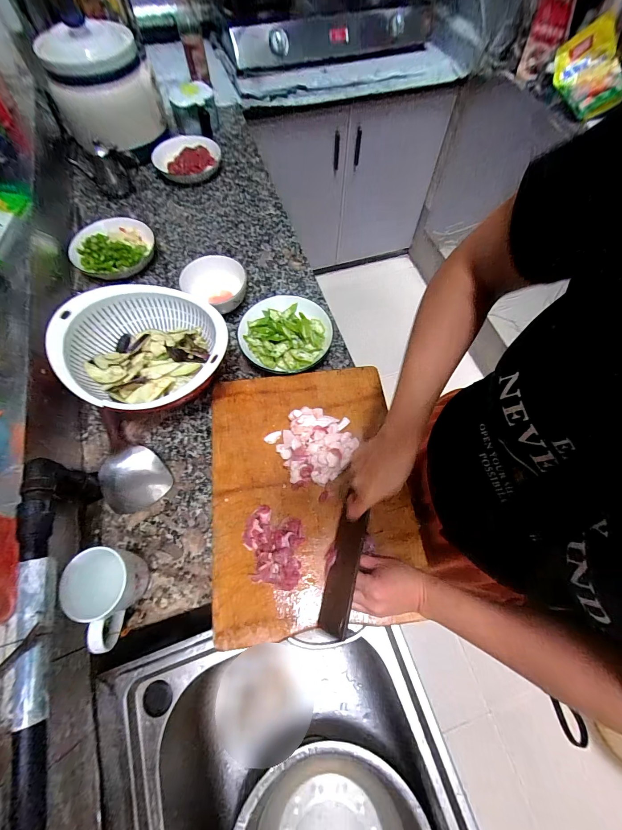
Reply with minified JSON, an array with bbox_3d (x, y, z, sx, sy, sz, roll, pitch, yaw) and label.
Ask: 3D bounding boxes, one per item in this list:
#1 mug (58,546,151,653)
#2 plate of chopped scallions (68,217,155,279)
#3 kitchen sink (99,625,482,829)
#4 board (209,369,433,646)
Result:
[{"bbox_3d":[-0.263,0.228,0.419,0.072,0.079,0.102,12,65,5],"label":"mug"},{"bbox_3d":[-0.430,-0.361,0.716,0.173,0.047,0.149,-28,68,-13],"label":"plate of chopped scallions"},{"bbox_3d":[-0.005,0.545,0.439,0.372,0.197,0.516,-19,66,-9],"label":"kitchen sink"},{"bbox_3d":[-0.004,0.098,0.502,0.291,0.029,0.382,-7,65,-4],"label":"board"}]

